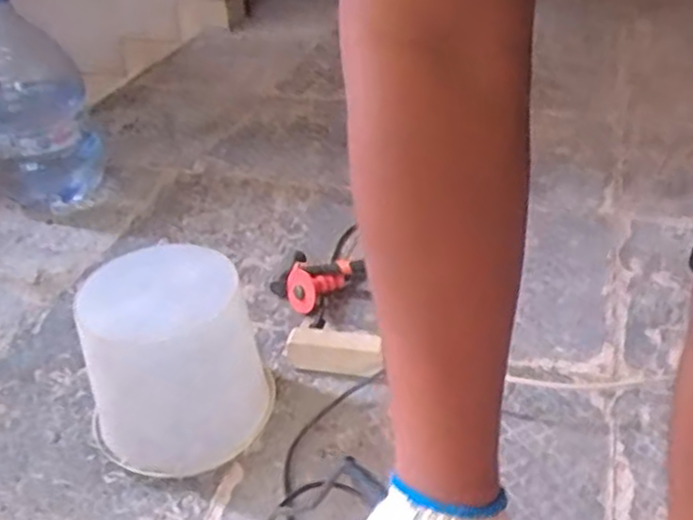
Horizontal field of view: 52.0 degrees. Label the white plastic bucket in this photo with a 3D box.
[{"bbox_3d":[-0.234,0.139,0.976,0.224,0.241,0.195,-12,37,-9],"label":"white plastic bucket"}]

